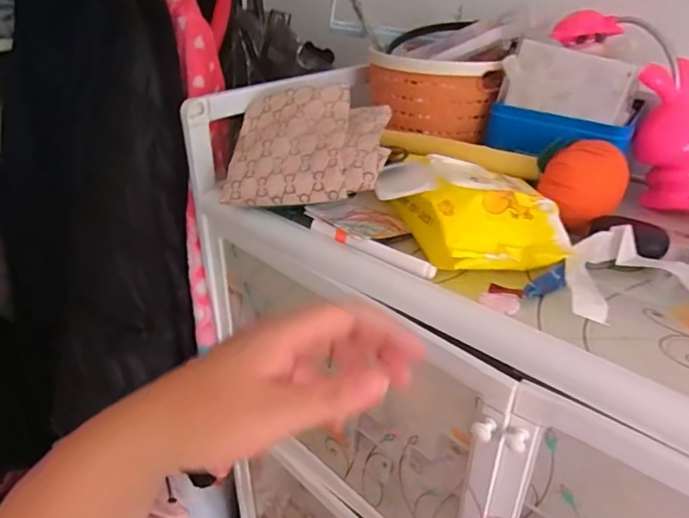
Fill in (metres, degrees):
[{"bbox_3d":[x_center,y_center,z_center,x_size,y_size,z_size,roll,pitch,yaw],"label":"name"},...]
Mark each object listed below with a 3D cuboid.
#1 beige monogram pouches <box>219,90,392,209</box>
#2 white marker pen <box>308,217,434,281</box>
[{"bbox_3d":[-0.037,-0.107,0.495,0.152,0.025,0.122,1,69,19],"label":"beige monogram pouches"},{"bbox_3d":[0.020,-0.011,0.443,0.125,0.012,0.012,22,37,31],"label":"white marker pen"}]

